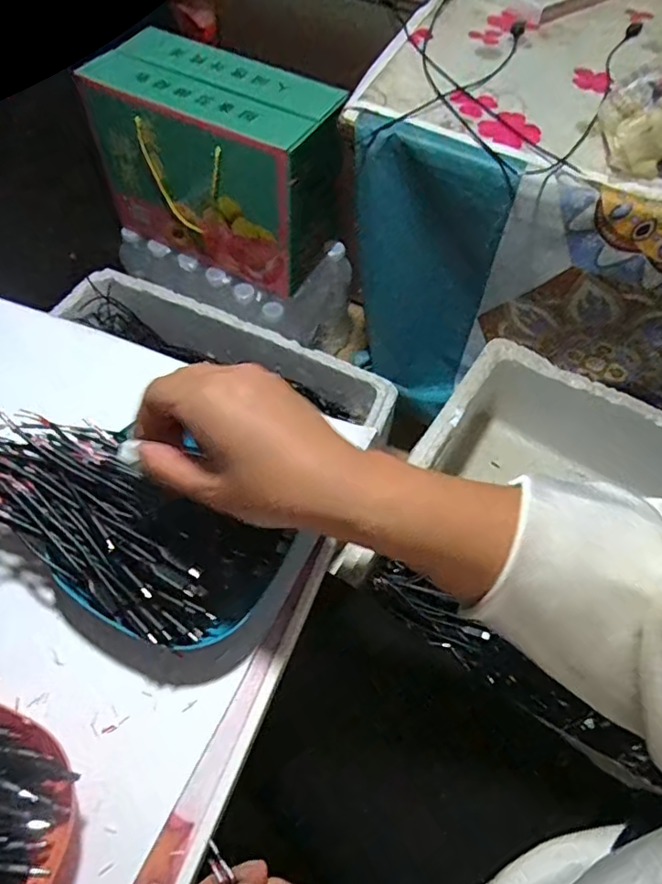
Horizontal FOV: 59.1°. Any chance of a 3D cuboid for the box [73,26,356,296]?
[{"bbox_3d":[-0.155,-0.403,0.849,0.323,0.233,0.161,26,60,12],"label":"box"}]

